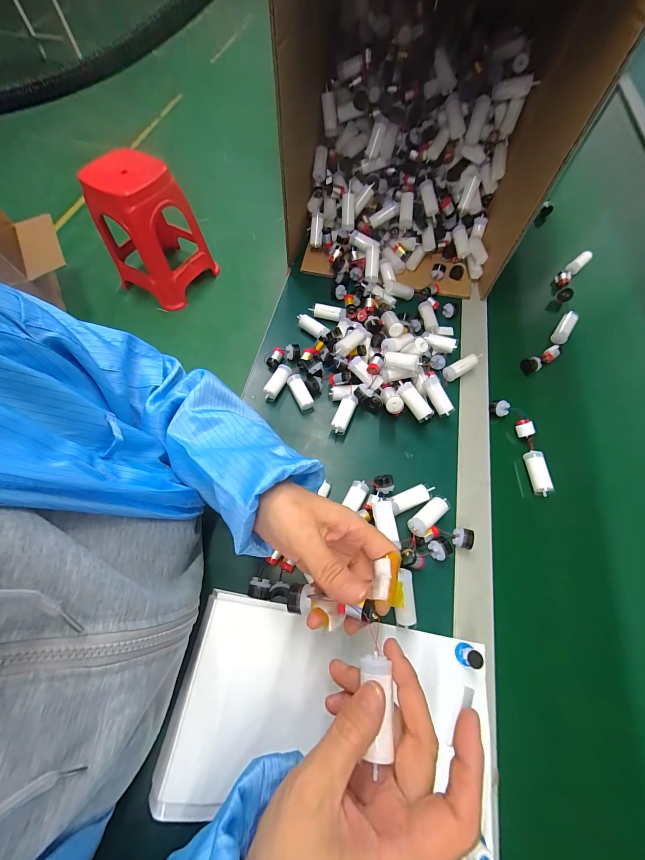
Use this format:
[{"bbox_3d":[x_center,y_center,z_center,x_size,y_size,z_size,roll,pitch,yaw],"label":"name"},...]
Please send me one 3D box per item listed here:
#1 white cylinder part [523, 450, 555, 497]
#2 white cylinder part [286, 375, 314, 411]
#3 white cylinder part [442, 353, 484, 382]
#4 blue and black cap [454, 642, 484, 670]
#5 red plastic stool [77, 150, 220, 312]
[{"bbox_3d":[0.266,0.054,0.384,0.019,0.021,0.055,3,65,0],"label":"white cylinder part"},{"bbox_3d":[-0.030,-0.050,0.417,0.021,0.019,0.048,-25,68,-12],"label":"white cylinder part"},{"bbox_3d":[0.203,-0.093,0.441,0.064,0.017,0.021,-26,68,-12],"label":"white cylinder part"},{"bbox_3d":[0.139,0.215,0.294,0.017,0.025,0.018,0,65,-1],"label":"blue and black cap"},{"bbox_3d":[-0.734,-0.856,1.327,0.334,0.448,0.364,27,67,11],"label":"red plastic stool"}]

